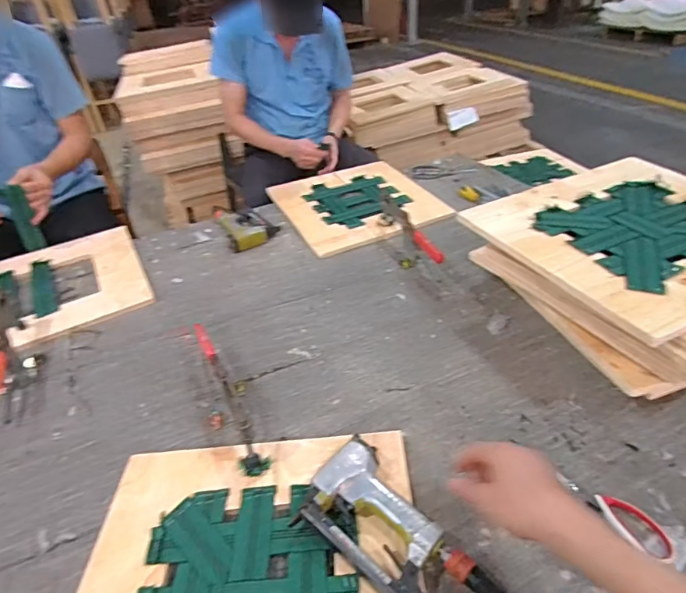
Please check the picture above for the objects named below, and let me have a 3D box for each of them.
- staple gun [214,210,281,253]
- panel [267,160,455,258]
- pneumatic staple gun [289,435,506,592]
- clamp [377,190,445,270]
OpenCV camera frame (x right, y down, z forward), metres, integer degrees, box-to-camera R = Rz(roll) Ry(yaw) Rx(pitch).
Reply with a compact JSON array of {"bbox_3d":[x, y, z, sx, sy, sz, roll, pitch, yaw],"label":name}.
[{"bbox_3d":[-0.259,-0.193,1.262,0.131,0.042,0.192,-19,39,-18],"label":"staple gun"},{"bbox_3d":[0.035,-0.273,1.334,0.391,0.020,0.426,-20,42,-16],"label":"panel"},{"bbox_3d":[0.067,0.284,0.555,0.247,0.044,0.129,23,45,33],"label":"pneumatic staple gun"},{"bbox_3d":[0.147,-0.142,1.096,0.051,0.095,0.307,-13,37,-10],"label":"clamp"}]

